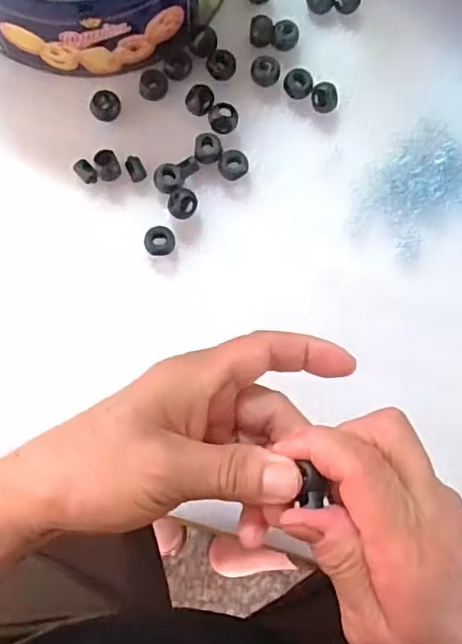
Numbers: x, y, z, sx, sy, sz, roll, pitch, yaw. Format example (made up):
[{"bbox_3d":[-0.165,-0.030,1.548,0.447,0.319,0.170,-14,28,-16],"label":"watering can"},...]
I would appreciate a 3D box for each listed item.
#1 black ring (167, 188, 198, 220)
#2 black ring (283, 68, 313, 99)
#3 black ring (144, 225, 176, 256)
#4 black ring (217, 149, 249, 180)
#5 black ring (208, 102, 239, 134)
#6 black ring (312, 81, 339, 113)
[{"bbox_3d":[-0.028,-0.069,0.353,0.017,0.013,0.015,-7,83,-5],"label":"black ring"},{"bbox_3d":[0.042,-0.148,0.373,0.017,0.010,0.015,15,81,-1],"label":"black ring"},{"bbox_3d":[-0.042,-0.047,0.352,0.018,0.012,0.016,-10,83,-5],"label":"black ring"},{"bbox_3d":[0.002,-0.095,0.361,0.016,0.010,0.016,0,82,-3],"label":"black ring"},{"bbox_3d":[-0.004,-0.123,0.362,0.017,0.007,0.020,35,82,2],"label":"black ring"},{"bbox_3d":[0.057,-0.137,0.370,0.016,0.014,0.016,0,82,-3],"label":"black ring"}]

